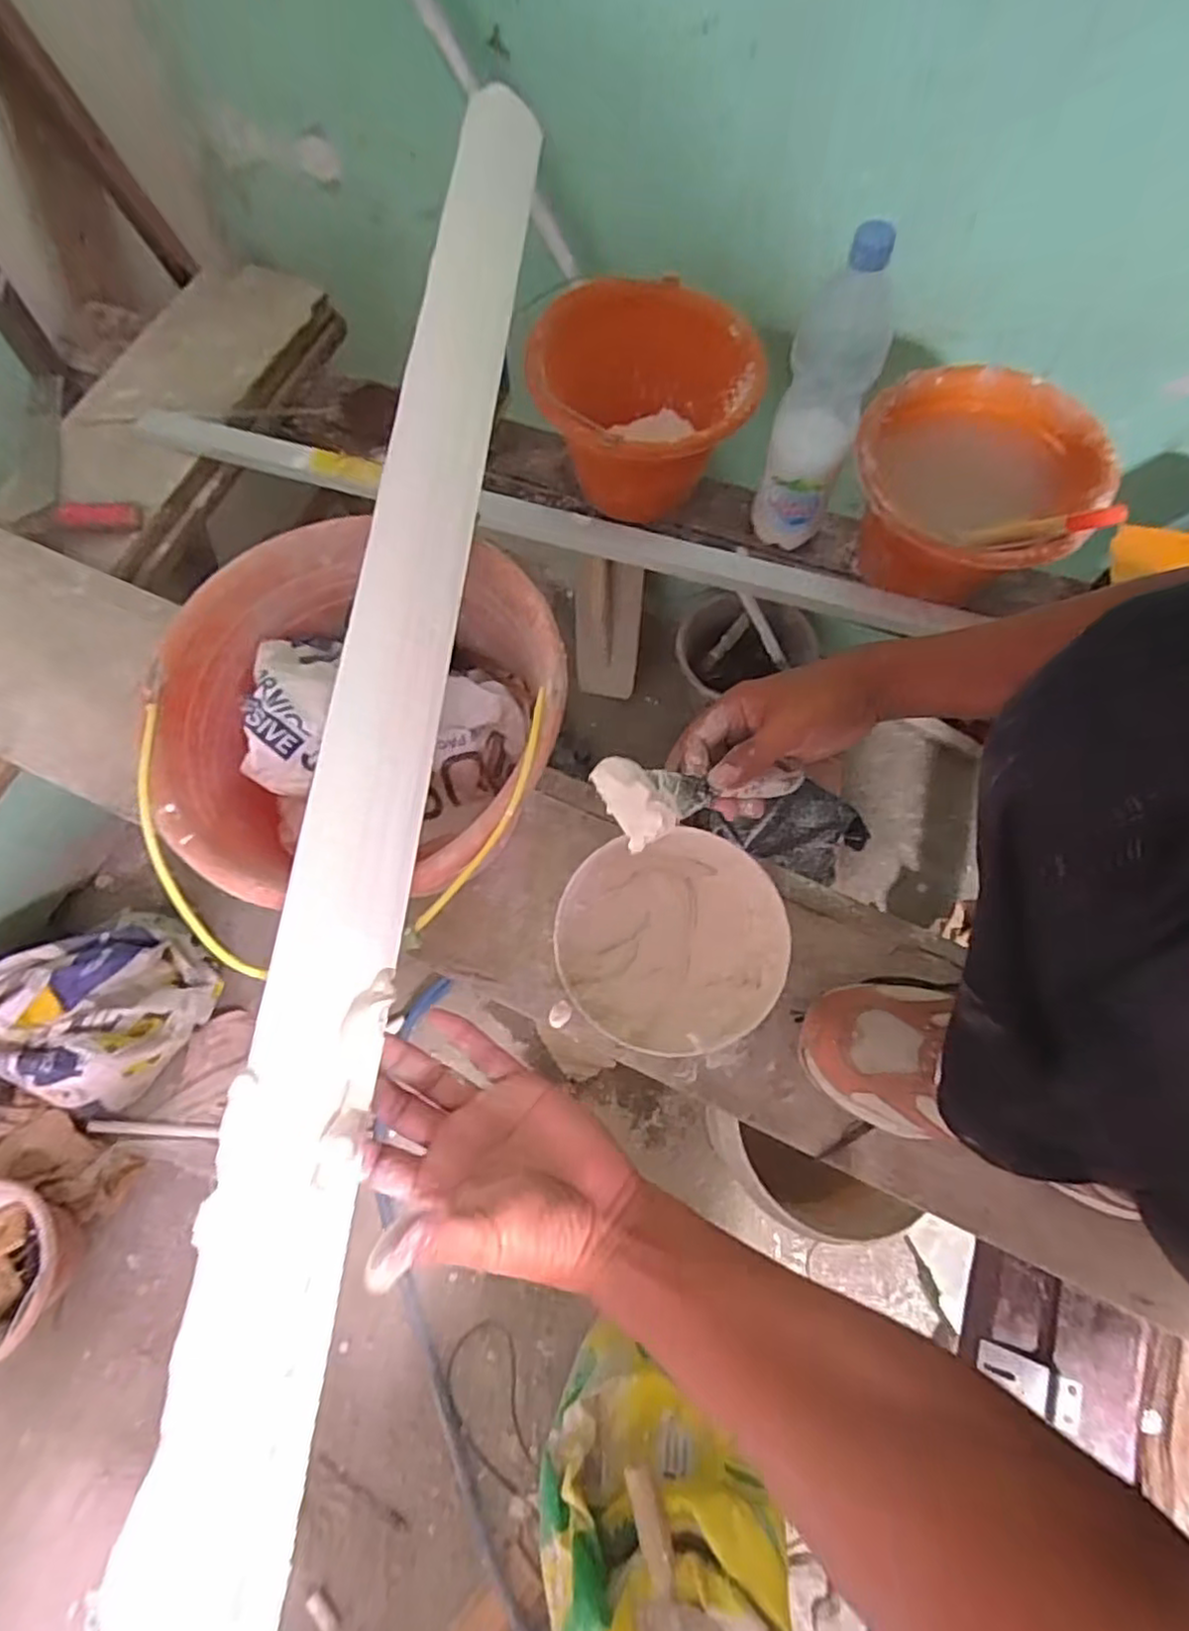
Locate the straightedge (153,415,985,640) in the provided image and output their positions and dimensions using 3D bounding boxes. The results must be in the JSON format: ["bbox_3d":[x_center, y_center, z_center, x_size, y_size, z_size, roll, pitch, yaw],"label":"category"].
[{"bbox_3d":[-0.071,-0.336,0.775,0.938,0.033,0.042,16,70,6],"label":"straightedge"}]

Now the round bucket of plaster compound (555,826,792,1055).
[{"bbox_3d":[0.060,0.096,0.564,0.176,0.060,0.179,0,69,0],"label":"round bucket of plaster compound"}]

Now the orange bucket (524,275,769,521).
[{"bbox_3d":[0.063,-0.480,0.820,0.250,0.188,0.258,0,69,0],"label":"orange bucket"}]

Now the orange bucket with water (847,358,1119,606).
[{"bbox_3d":[0.403,-0.344,0.773,0.255,0.170,0.236,0,69,0],"label":"orange bucket with water"}]

